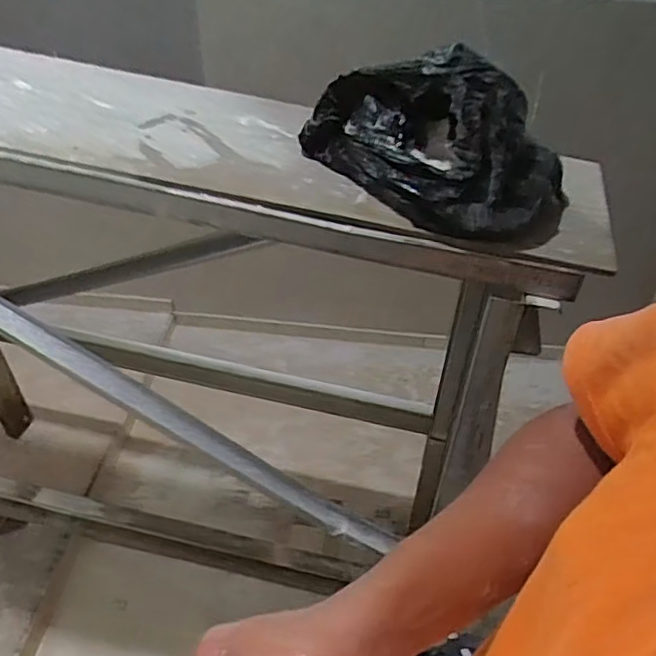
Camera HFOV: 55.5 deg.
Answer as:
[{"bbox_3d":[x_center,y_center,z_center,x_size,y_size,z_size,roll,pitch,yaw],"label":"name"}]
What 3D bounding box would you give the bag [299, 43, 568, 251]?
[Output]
[{"bbox_3d":[0.111,-0.204,0.660,0.276,0.133,0.147,30,49,26],"label":"bag"}]

